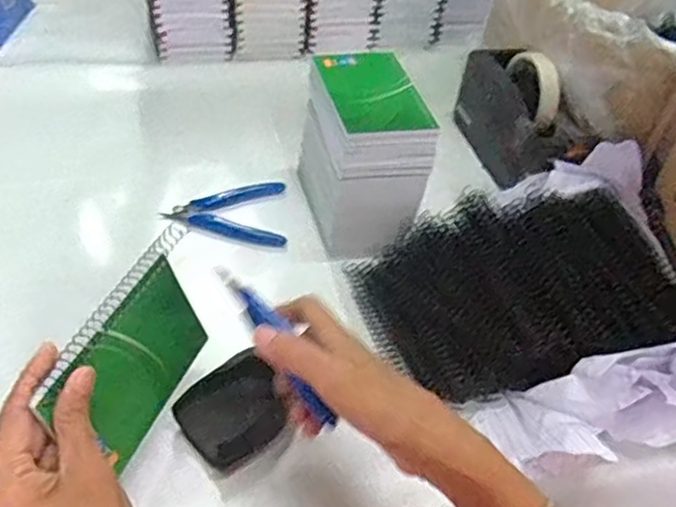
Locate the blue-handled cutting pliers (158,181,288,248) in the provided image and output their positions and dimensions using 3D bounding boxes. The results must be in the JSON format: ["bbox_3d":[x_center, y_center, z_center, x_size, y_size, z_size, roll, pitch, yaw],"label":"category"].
[{"bbox_3d":[-0.105,-0.039,0.634,0.107,0.011,0.080,1,44,-7],"label":"blue-handled cutting pliers"}]

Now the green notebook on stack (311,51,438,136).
[{"bbox_3d":[0.031,-0.141,0.576,0.073,0.006,0.111,-14,57,-11],"label":"green notebook on stack"}]

